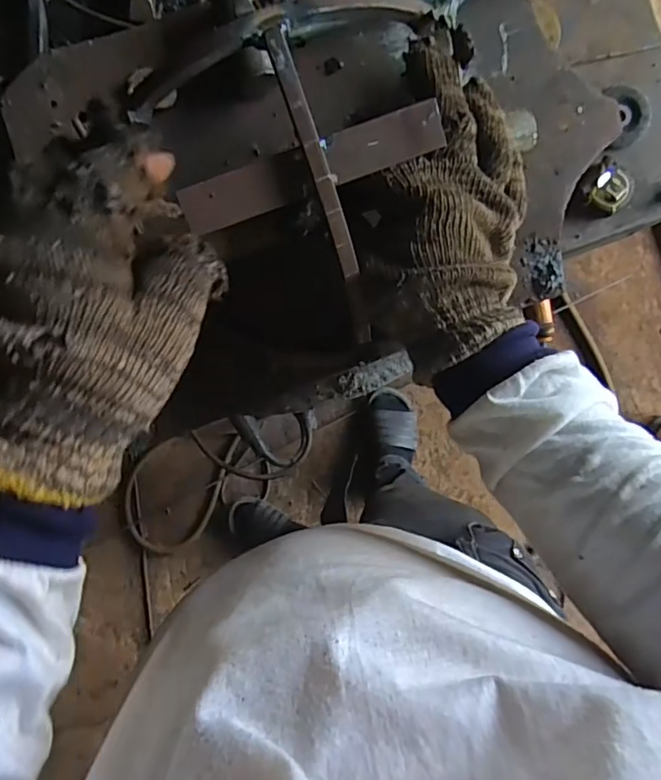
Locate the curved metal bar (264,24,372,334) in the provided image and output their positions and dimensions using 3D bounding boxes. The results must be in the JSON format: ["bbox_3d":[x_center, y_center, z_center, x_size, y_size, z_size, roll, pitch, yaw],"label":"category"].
[{"bbox_3d":[-0.001,-0.106,0.315,0.012,0.019,0.171,-21,111,-6],"label":"curved metal bar"}]

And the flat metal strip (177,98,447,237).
[{"bbox_3d":[-0.010,-0.121,0.312,0.144,0.004,0.025,-21,107,-2],"label":"flat metal strip"}]

